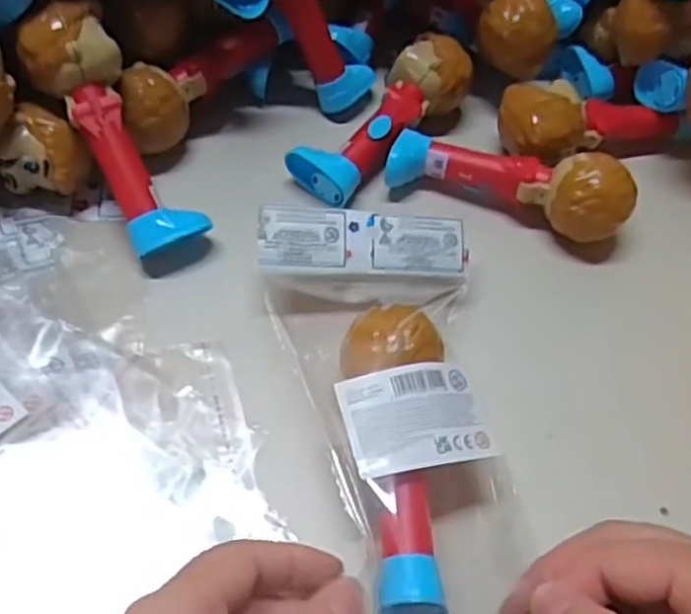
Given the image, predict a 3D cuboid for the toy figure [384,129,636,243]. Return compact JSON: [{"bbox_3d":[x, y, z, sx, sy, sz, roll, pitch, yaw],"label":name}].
[{"bbox_3d":[0.084,-0.064,0.376,0.121,0.042,0.033,20,57,7],"label":"toy figure"}]

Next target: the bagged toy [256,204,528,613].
[{"bbox_3d":[0.025,0.044,0.296,0.089,0.050,0.199,-9,65,-10],"label":"bagged toy"}]

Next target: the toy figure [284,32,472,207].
[{"bbox_3d":[0.022,-0.100,0.391,0.040,0.041,0.118,37,60,18],"label":"toy figure"}]

